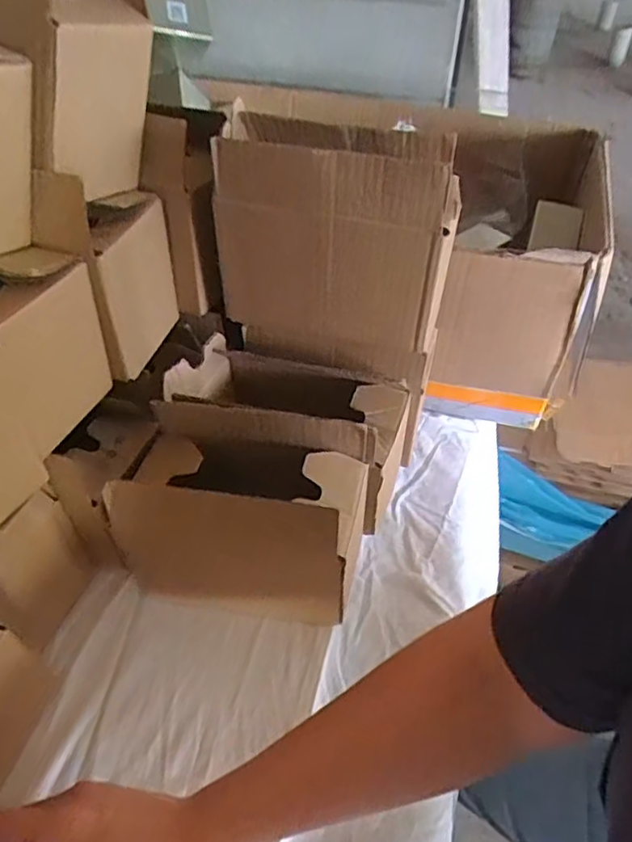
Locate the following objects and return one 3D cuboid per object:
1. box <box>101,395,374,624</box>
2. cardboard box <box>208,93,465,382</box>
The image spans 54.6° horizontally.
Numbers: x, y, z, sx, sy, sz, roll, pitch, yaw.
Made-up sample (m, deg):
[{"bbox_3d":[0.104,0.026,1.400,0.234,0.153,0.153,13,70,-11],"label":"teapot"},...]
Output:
[{"bbox_3d":[-0.051,0.073,0.496,0.188,0.157,0.099,8,45,6],"label":"box"},{"bbox_3d":[0.016,-0.134,0.501,0.177,0.194,0.083,12,45,10],"label":"cardboard box"}]

